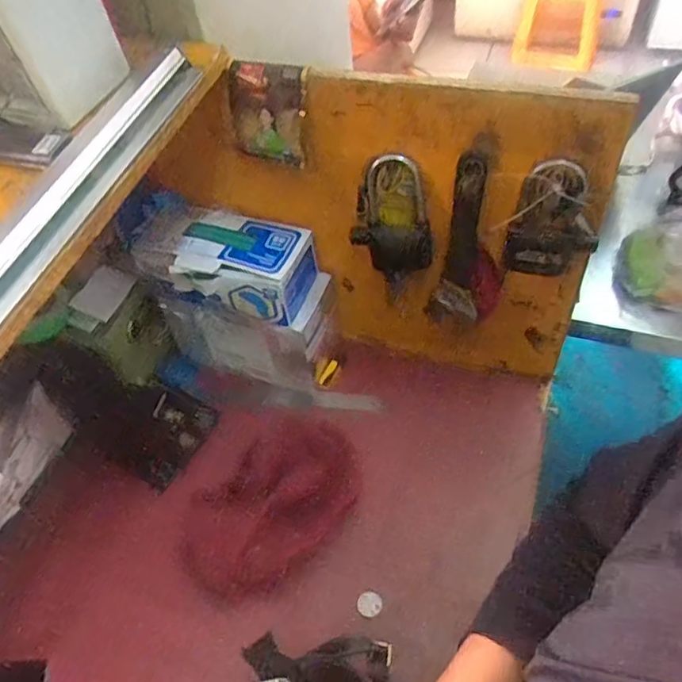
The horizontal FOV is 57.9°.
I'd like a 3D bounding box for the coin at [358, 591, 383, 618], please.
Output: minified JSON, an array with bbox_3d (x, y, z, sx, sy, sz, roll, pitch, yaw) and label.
[{"bbox_3d":[0.034,0.303,0.710,0.028,0.004,0.027,2,53,-2],"label":"coin"}]

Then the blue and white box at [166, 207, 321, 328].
[{"bbox_3d":[-0.120,-0.094,0.773,0.159,0.088,0.104,8,53,12],"label":"blue and white box"}]

